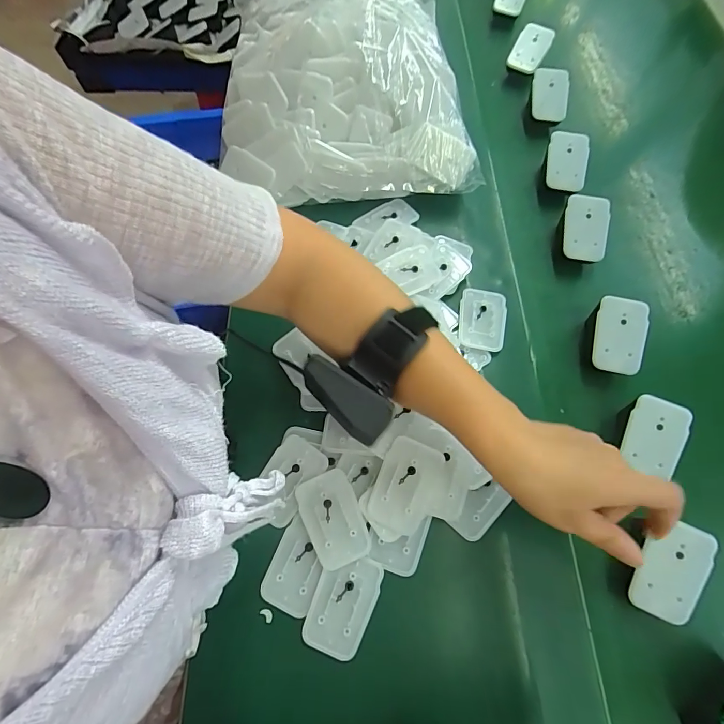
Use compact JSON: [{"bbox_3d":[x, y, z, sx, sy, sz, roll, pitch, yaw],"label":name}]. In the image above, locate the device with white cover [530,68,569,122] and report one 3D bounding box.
[{"bbox_3d":[0.231,-0.329,0.493,0.041,0.009,0.058,2,100,9],"label":"device with white cover"}]

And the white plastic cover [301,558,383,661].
[{"bbox_3d":[-0.015,0.184,0.305,0.045,0.006,0.067,20,69,8],"label":"white plastic cover"}]

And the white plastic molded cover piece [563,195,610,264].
[{"bbox_3d":[0.231,-0.138,0.413,0.042,0.008,0.067,5,92,9],"label":"white plastic molded cover piece"}]

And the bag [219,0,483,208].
[{"bbox_3d":[-0.025,-0.329,0.471,0.267,0.112,0.296,-3,67,-1],"label":"bag"}]

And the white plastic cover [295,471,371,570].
[{"bbox_3d":[-0.023,0.127,0.322,0.044,0.004,0.070,-25,72,-2],"label":"white plastic cover"}]

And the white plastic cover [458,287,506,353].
[{"bbox_3d":[0.119,-0.043,0.398,0.045,0.007,0.067,14,68,6],"label":"white plastic cover"}]

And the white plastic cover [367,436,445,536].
[{"bbox_3d":[0.035,0.098,0.318,0.045,0.004,0.071,20,84,13],"label":"white plastic cover"}]

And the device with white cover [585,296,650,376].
[{"bbox_3d":[0.238,-0.023,0.378,0.047,0.037,0.069,9,88,10],"label":"device with white cover"}]

